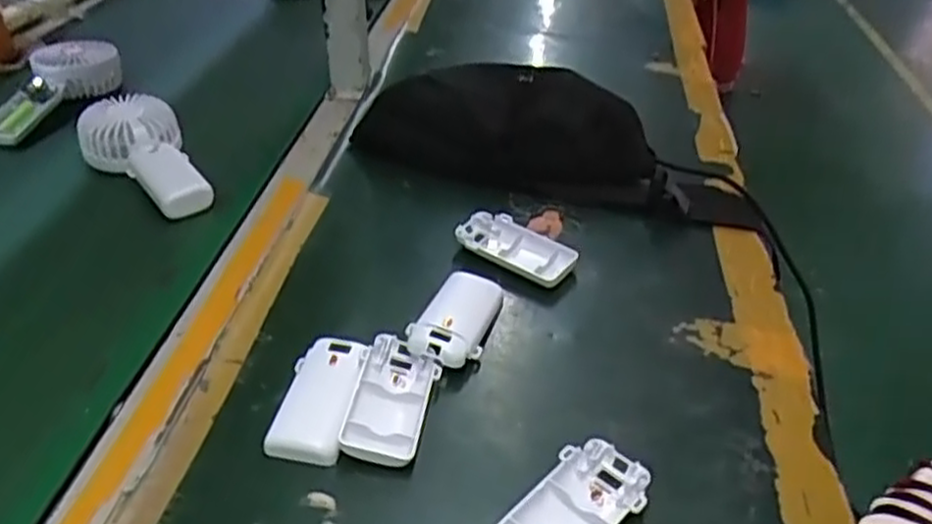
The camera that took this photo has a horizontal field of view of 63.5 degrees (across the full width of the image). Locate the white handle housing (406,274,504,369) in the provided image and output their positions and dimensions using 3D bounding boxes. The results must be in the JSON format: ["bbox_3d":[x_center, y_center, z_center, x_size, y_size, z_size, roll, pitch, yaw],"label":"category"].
[{"bbox_3d":[-0.007,0.037,0.526,0.047,0.025,0.094,11,37,14],"label":"white handle housing"}]

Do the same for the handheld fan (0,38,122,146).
[{"bbox_3d":[-0.448,-0.191,0.810,0.078,0.050,0.177,12,38,16],"label":"handheld fan"}]

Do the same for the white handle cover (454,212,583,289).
[{"bbox_3d":[0.041,-0.012,0.599,0.098,0.022,0.050,23,42,28],"label":"white handle cover"}]

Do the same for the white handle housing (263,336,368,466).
[{"bbox_3d":[-0.091,0.083,0.466,0.046,0.018,0.091,4,36,5],"label":"white handle housing"}]

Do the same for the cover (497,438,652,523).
[{"bbox_3d":[0.058,0.135,0.405,0.048,0.016,0.094,28,44,33],"label":"cover"}]

